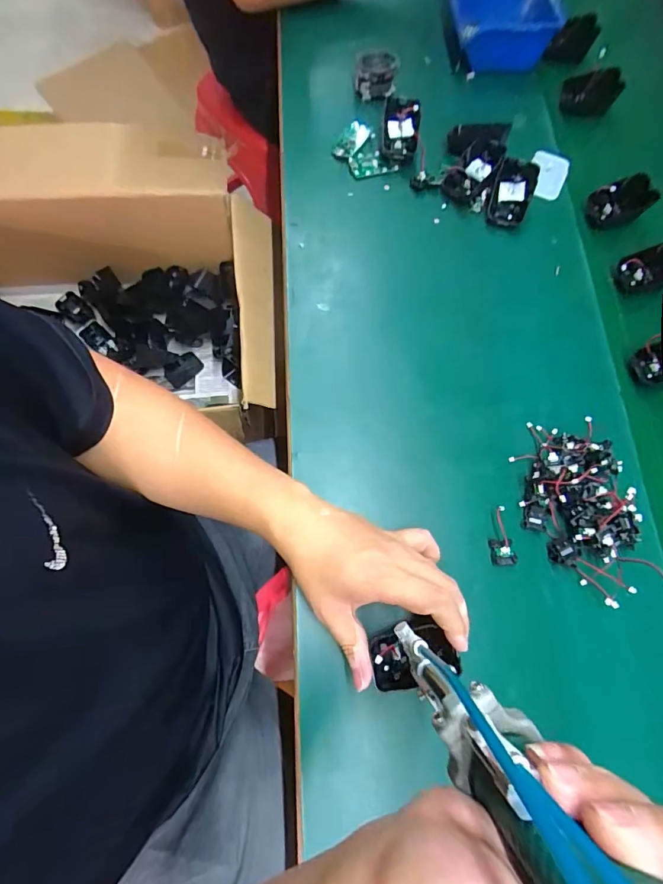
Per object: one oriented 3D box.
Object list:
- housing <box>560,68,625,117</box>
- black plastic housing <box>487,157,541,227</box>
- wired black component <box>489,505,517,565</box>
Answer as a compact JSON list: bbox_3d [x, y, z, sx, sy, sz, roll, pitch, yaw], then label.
[{"bbox_3d":[0.331,-0.445,0.553,0.064,0.038,0.033,7,73,0],"label":"housing"},{"bbox_3d":[0.209,-0.287,0.504,0.044,0.017,0.068,17,105,4],"label":"black plastic housing"},{"bbox_3d":[0.158,0.087,0.403,0.022,0.012,0.054,-5,73,-5],"label":"wired black component"}]

